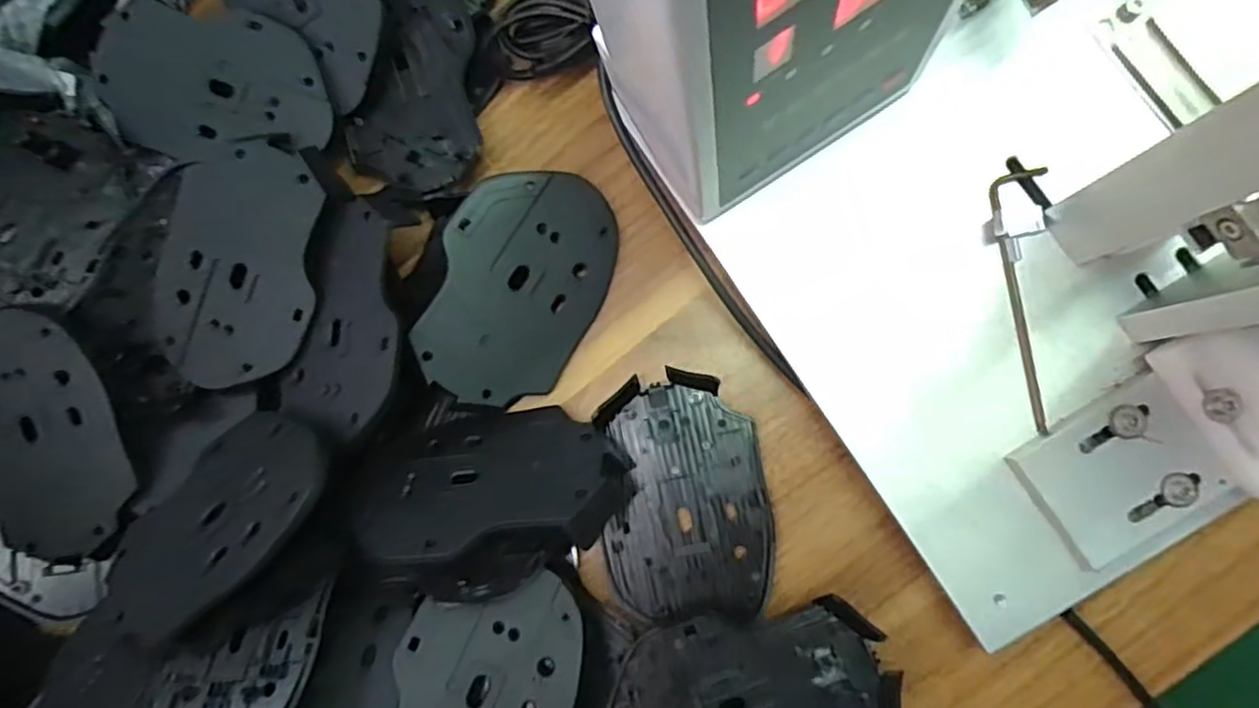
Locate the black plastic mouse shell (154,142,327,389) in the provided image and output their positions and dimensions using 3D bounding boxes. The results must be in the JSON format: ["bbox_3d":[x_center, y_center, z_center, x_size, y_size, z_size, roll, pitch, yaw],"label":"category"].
[{"bbox_3d":[-0.181,-0.040,0.325,0.078,0.012,0.108,9,88,7],"label":"black plastic mouse shell"}]

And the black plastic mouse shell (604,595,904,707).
[{"bbox_3d":[0.049,0.146,0.296,0.115,0.033,0.074,-14,85,6],"label":"black plastic mouse shell"}]

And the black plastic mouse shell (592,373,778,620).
[{"bbox_3d":[0.025,0.063,0.317,0.072,0.011,0.104,-7,86,6],"label":"black plastic mouse shell"}]

